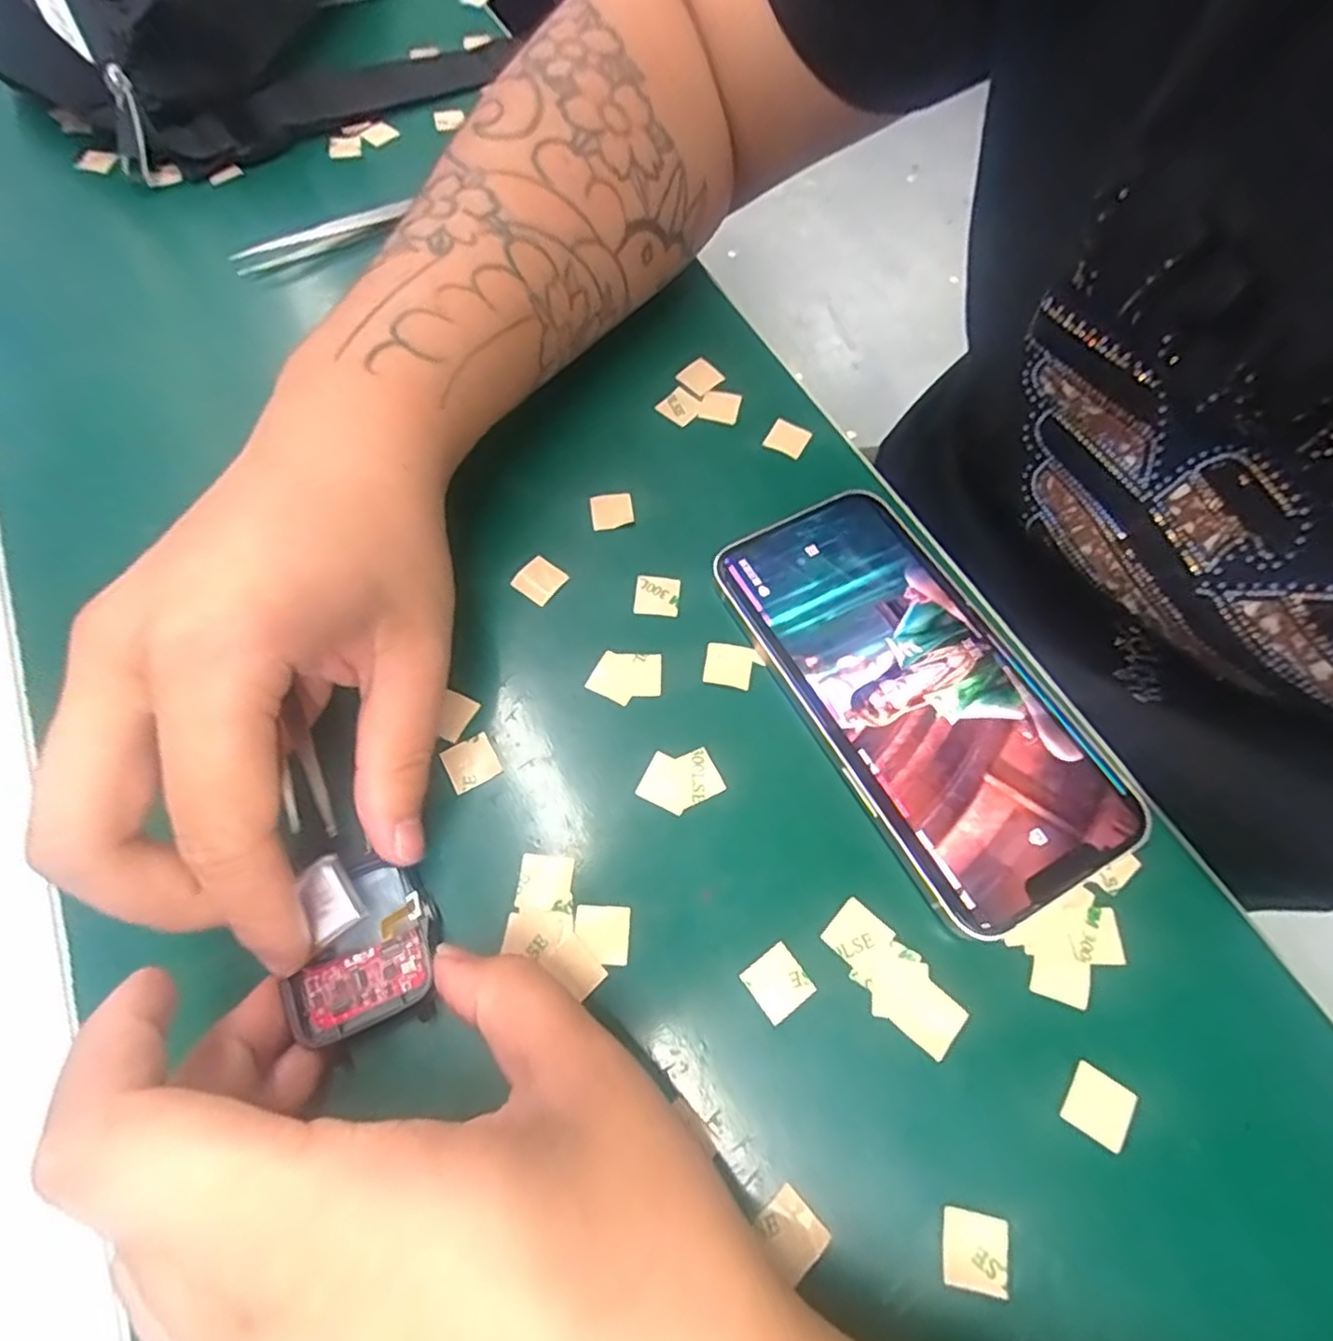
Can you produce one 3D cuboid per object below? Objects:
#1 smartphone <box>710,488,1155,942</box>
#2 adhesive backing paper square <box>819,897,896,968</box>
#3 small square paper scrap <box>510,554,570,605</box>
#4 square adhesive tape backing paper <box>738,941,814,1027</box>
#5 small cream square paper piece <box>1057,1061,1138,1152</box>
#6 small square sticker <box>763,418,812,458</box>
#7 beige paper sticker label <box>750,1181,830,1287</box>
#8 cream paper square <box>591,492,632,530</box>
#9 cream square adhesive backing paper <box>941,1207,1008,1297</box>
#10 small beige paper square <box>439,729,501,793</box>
[{"bbox_3d":[0.078,0.004,0.220,0.072,0.009,0.143,-27,68,-12],"label":"smartphone"},{"bbox_3d":[0.054,0.074,0.191,0.015,0.004,0.015,41,73,16],"label":"adhesive backing paper square"},{"bbox_3d":[-0.045,-0.032,0.238,0.016,0.004,0.014,34,71,14],"label":"small square paper scrap"},{"bbox_3d":[0.030,0.085,0.187,0.015,0.004,0.015,-32,68,-16],"label":"square adhesive tape backing paper"},{"bbox_3d":[0.111,0.112,0.175,0.016,0.004,0.016,31,70,13],"label":"small cream square paper piece"},{"bbox_3d":[0.048,-0.092,0.270,0.016,0.004,0.014,26,75,6],"label":"small square sticker"},{"bbox_3d":[0.030,0.134,0.162,0.014,0.004,0.015,-38,72,-15],"label":"beige paper sticker label"},{"bbox_3d":[-0.020,-0.059,0.252,0.015,0.004,0.015,-10,64,-4],"label":"cream paper square"},{"bbox_3d":[0.074,0.138,0.162,0.015,0.004,0.015,11,67,5],"label":"cream square adhesive backing paper"},{"bbox_3d":[-0.060,0.028,0.210,0.015,0.004,0.015,-27,69,-11],"label":"small beige paper square"}]

